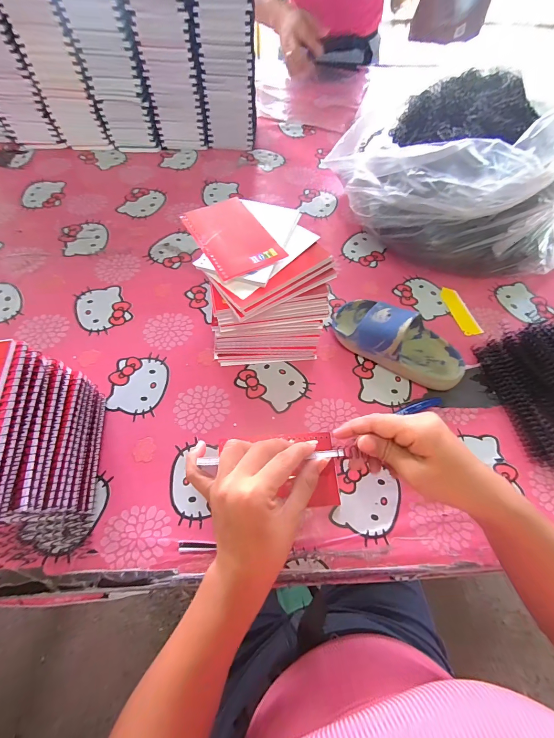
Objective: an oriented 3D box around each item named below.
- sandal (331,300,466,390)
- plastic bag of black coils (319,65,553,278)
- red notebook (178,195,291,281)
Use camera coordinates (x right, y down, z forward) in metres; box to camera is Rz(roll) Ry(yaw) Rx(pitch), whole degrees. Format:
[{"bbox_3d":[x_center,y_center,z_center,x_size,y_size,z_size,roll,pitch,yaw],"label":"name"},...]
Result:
[{"bbox_3d":[0.162,-0.043,0.421,0.176,0.061,0.076,28,64,12],"label":"sandal"},{"bbox_3d":[0.290,-0.322,0.501,0.336,0.195,0.317,-8,63,-7],"label":"plastic bag of black coils"},{"bbox_3d":[-0.054,-0.158,0.376,0.079,0.005,0.132,-25,62,-15],"label":"red notebook"}]

